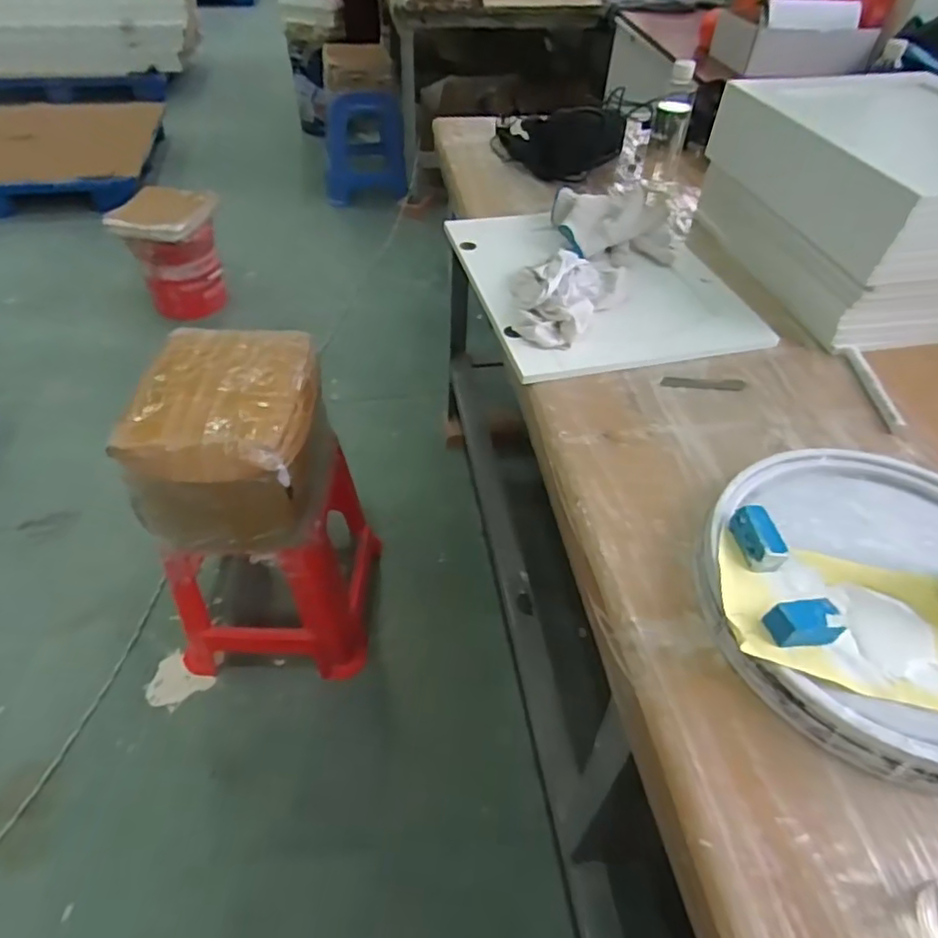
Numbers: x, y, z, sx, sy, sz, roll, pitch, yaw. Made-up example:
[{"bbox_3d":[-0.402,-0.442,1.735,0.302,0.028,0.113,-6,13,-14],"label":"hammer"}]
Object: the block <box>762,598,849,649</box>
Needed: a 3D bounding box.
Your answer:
[{"bbox_3d":[0.252,0.115,0.467,0.050,0.020,0.030,-7,49,-10],"label":"block"}]

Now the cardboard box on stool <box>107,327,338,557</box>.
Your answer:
[{"bbox_3d":[-0.365,-0.051,1.014,0.258,0.243,0.300,0,47,-2],"label":"cardboard box on stool"}]

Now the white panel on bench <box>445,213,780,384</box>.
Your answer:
[{"bbox_3d":[0.172,-0.263,0.857,0.330,0.015,0.370,-10,48,-11],"label":"white panel on bench"}]

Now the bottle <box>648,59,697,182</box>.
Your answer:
[{"bbox_3d":[0.333,-0.557,1.041,0.059,0.174,0.067,15,48,11],"label":"bottle"}]

